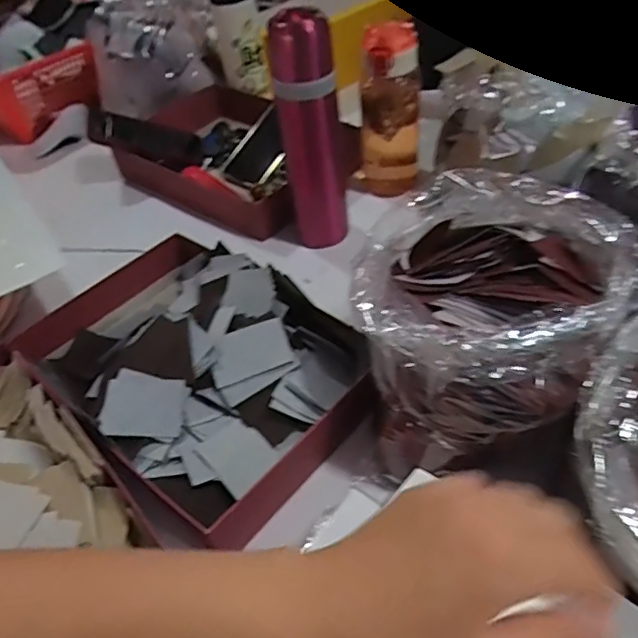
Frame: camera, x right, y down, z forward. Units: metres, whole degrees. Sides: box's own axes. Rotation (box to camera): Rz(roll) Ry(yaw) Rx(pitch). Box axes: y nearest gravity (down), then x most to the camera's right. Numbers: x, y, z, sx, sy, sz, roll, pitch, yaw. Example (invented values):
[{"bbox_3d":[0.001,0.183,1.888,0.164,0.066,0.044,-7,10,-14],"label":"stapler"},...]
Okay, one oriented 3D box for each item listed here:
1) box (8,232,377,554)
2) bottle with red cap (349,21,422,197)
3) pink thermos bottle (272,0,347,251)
[{"bbox_3d":[-0.113,0.044,0.518,0.306,0.068,0.216,32,59,33],"label":"box"},{"bbox_3d":[0.084,-0.245,0.687,0.077,0.205,0.063,1,47,11],"label":"bottle with red cap"},{"bbox_3d":[-0.007,-0.188,0.597,0.065,0.239,0.056,-5,46,5],"label":"pink thermos bottle"}]

